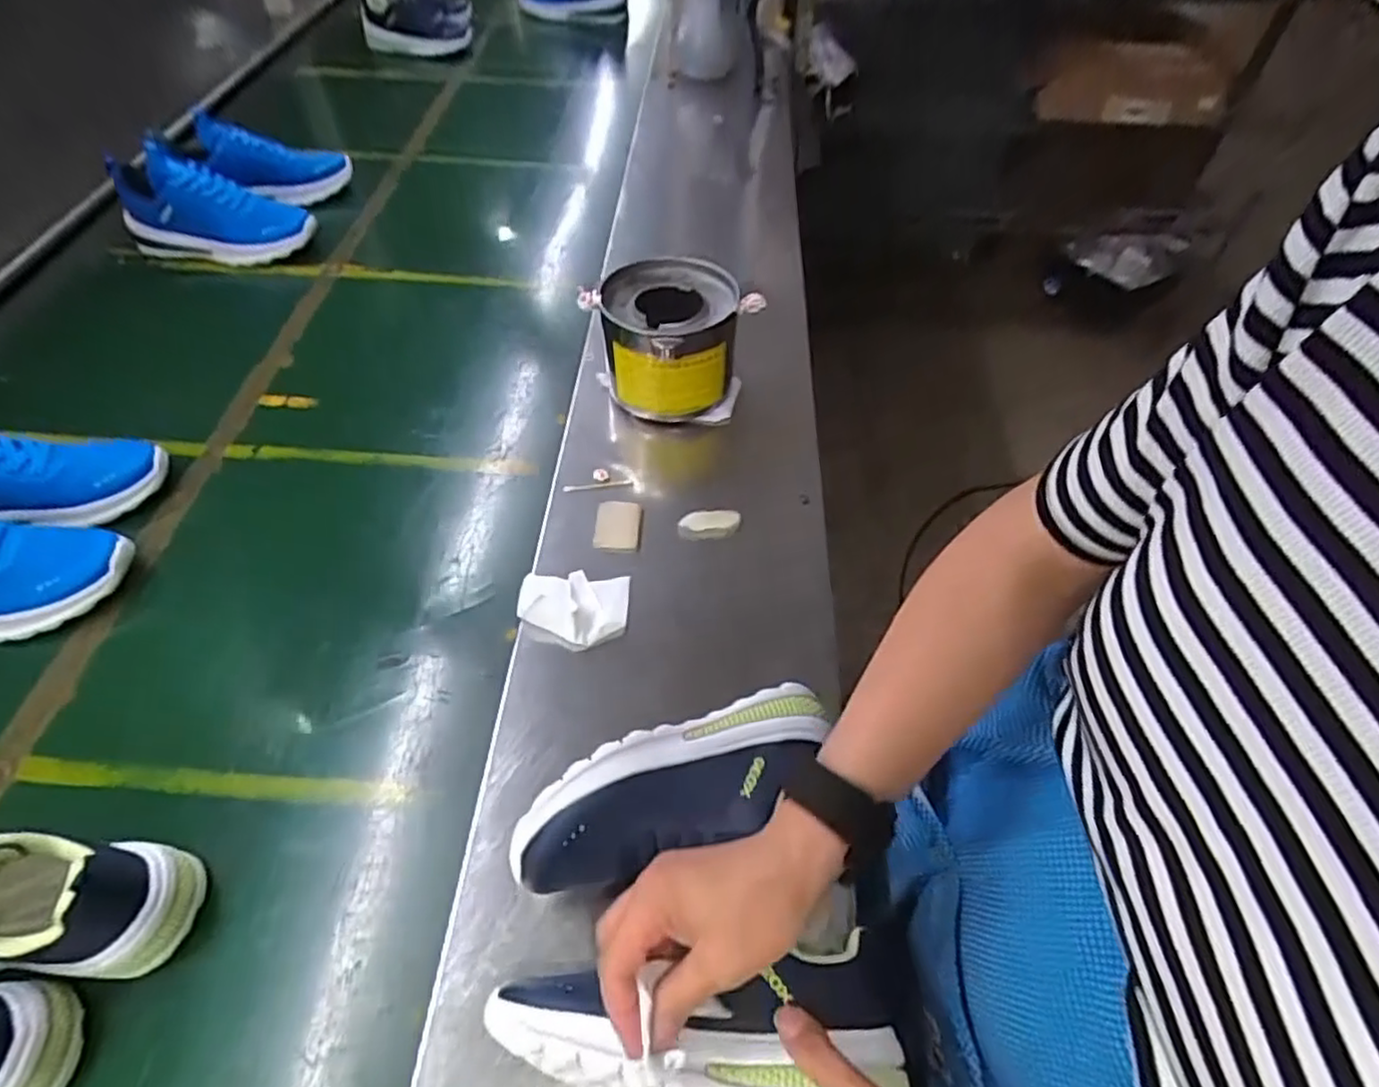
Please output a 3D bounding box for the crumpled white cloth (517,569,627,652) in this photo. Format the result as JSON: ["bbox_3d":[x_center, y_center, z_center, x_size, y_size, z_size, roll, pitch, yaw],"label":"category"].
[{"bbox_3d":[-0.100,0.057,0.610,0.094,0.042,0.073,-3,52,-3],"label":"crumpled white cloth"}]

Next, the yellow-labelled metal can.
[{"bbox_3d":[-0.022,-0.207,0.751,0.135,0.123,0.149,-4,52,-5],"label":"yellow-labelled metal can"}]

